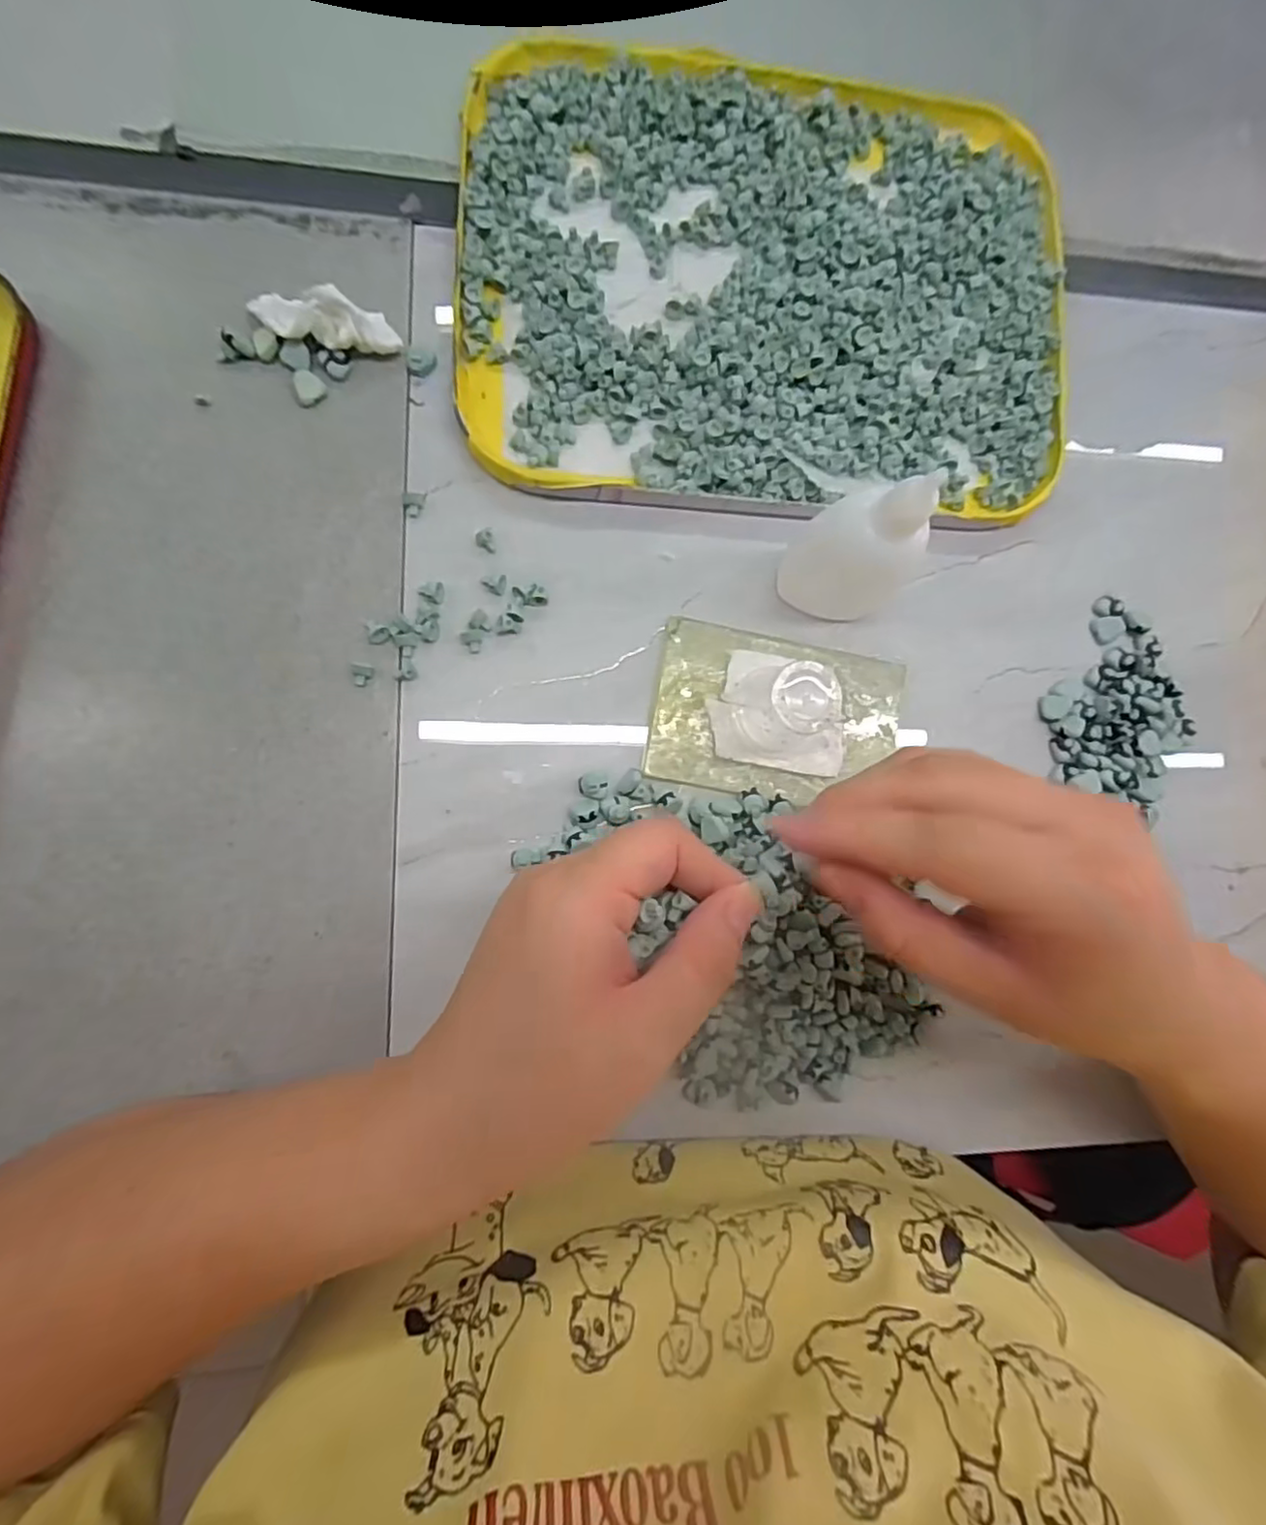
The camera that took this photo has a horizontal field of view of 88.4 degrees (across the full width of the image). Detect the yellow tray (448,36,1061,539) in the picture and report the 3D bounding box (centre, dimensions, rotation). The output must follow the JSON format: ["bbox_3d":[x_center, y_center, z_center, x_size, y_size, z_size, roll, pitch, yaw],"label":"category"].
[{"bbox_3d":[0.064,-0.210,0.290,0.269,0.018,0.200,2,85,-7],"label":"yellow tray"}]

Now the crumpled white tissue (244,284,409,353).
[{"bbox_3d":[-0.124,-0.177,0.259,0.056,0.022,0.019,11,84,-6],"label":"crumpled white tissue"}]

